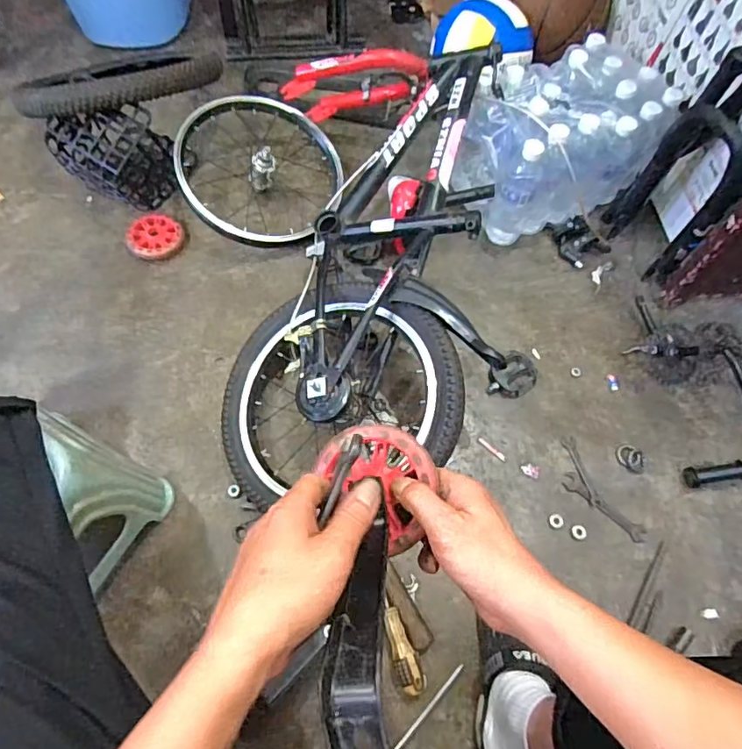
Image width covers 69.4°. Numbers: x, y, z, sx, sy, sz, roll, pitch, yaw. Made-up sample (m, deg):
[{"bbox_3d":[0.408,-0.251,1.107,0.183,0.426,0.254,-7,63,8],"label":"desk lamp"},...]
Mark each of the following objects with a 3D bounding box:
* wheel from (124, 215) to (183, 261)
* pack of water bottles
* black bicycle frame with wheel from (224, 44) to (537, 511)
[{"bbox_3d":[-0.411,-0.262,1.011,0.103,0.023,0.102,0,68,-1],"label":"wheel"},{"bbox_3d":[0.359,-0.441,1.016,0.355,0.222,0.225,-20,70,-9],"label":"pack of water bottles"},{"bbox_3d":[0.076,-0.152,0.881,0.362,0.218,0.748,33,71,11],"label":"black bicycle frame with wheel"}]

